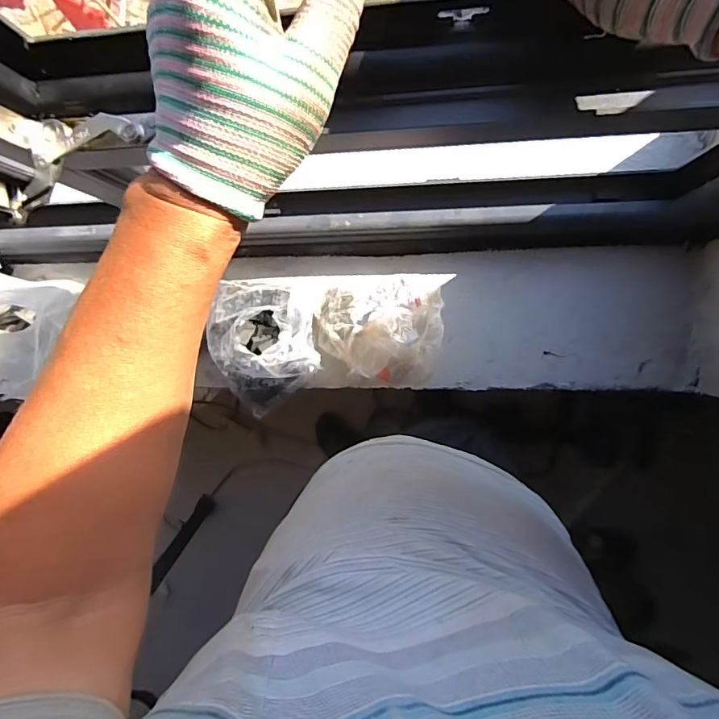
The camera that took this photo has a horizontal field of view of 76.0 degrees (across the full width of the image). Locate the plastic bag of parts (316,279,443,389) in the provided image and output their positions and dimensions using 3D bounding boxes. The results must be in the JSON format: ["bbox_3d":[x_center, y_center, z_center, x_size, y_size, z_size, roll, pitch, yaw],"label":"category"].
[{"bbox_3d":[0.020,-0.045,0.640,0.186,0.097,0.141,13,96,7],"label":"plastic bag of parts"}]

